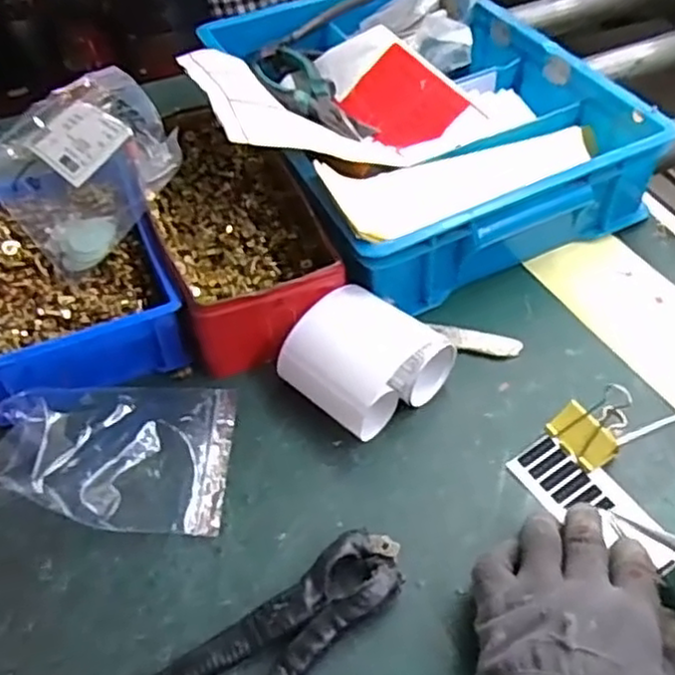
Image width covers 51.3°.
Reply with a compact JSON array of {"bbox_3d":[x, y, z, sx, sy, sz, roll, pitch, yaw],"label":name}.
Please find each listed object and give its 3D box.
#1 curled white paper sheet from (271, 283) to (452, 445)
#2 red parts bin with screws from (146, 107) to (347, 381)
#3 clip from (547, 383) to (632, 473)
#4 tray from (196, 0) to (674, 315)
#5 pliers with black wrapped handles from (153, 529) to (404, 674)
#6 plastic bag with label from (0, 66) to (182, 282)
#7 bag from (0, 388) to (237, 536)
[{"bbox_3d":[0.020,0.014,0.476,0.087,0.056,0.091,36,60,29],"label":"curled white paper sheet"},{"bbox_3d":[-0.087,-0.097,0.563,0.116,0.054,0.259,-18,51,-11],"label":"red parts bin with screws"},{"bbox_3d":[0.172,0.055,0.455,0.062,0.021,0.040,-27,53,-19],"label":"clip"},{"bbox_3d":[0.059,-0.202,0.634,0.284,0.096,0.381,-21,51,-13],"label":"tray"},{"bbox_3d":[-0.037,0.163,0.372,0.171,0.018,0.047,-29,54,-20],"label":"pliers with black wrapped handles"},{"bbox_3d":[-0.203,-0.145,0.564,0.145,0.054,0.191,-31,55,-21],"label":"plastic bag with label"},{"bbox_3d":[-0.146,0.069,0.452,0.151,0.032,0.108,0,50,4],"label":"bag"}]

